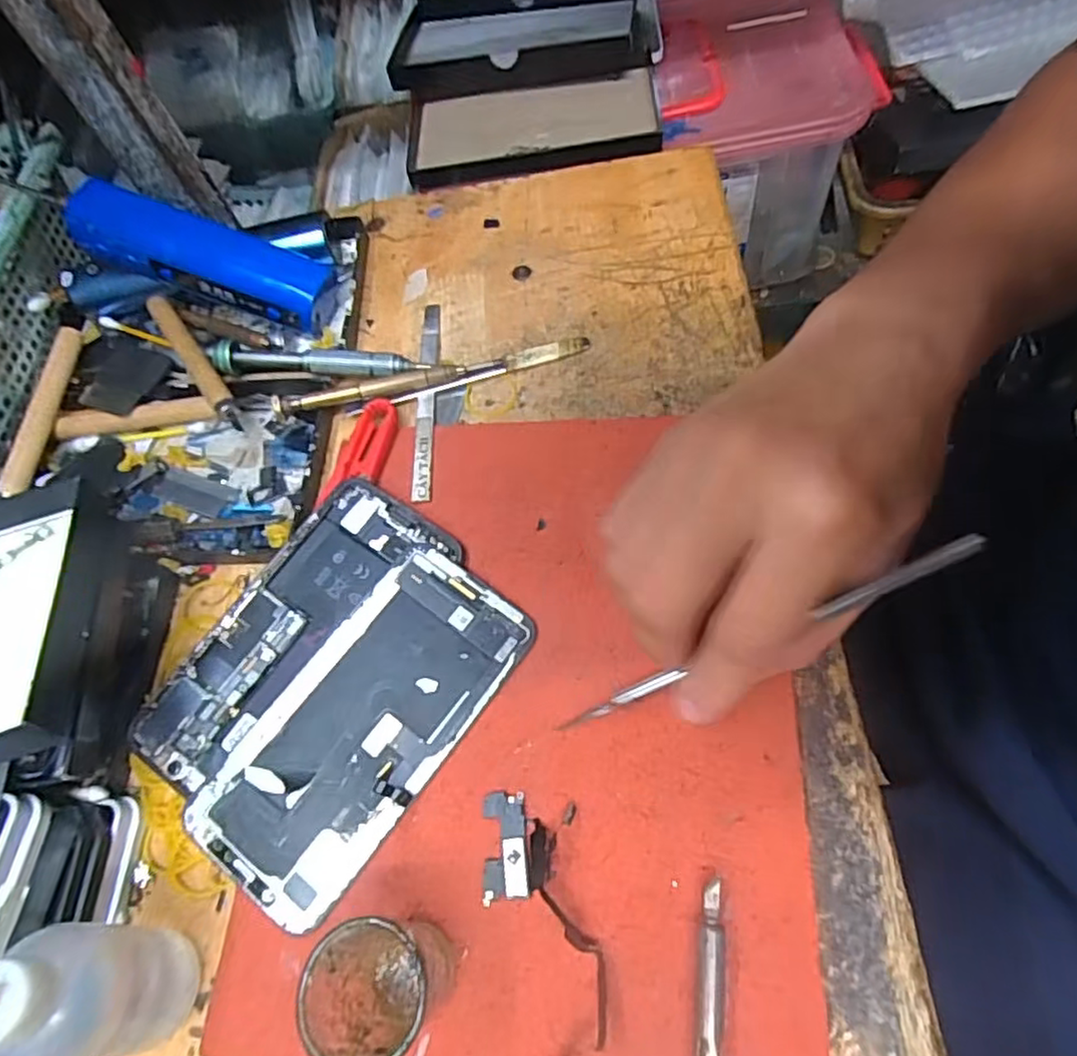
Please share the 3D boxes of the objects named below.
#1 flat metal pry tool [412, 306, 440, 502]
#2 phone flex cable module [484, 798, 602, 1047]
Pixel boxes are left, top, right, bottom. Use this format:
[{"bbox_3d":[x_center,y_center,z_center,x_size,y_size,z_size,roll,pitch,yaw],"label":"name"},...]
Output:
[{"bbox_3d":[-0.056,-0.068,0.337,0.009,0.005,0.127,-3,63,1],"label":"flat metal pry tool"},{"bbox_3d":[-0.001,0.127,0.222,0.035,0.011,0.073,-11,62,3],"label":"phone flex cable module"}]

